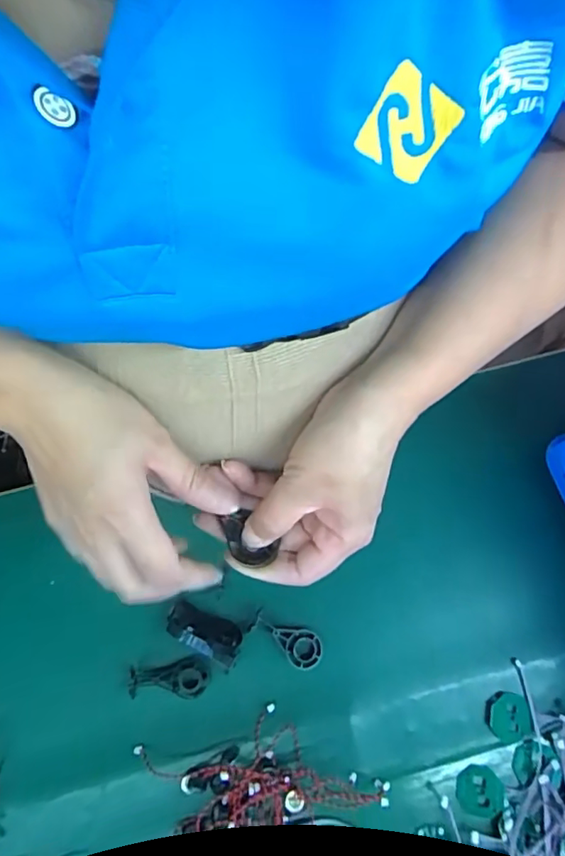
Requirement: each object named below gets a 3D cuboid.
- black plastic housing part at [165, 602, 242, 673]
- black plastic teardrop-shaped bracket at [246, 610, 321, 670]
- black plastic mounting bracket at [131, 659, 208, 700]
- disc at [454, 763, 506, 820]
[{"bbox_3d":[-0.063,0.163,0.455,0.066,0.011,0.033,32,78,8],"label":"black plastic housing part"},{"bbox_3d":[0.003,0.173,0.460,0.061,0.007,0.029,23,77,6],"label":"black plastic teardrop-shaped bracket"},{"bbox_3d":[-0.093,0.205,0.458,0.064,0.006,0.028,-5,76,-1],"label":"black plastic mounting bracket"},{"bbox_3d":[0.155,0.286,0.445,0.036,0.004,0.033,5,62,14],"label":"disc"}]

